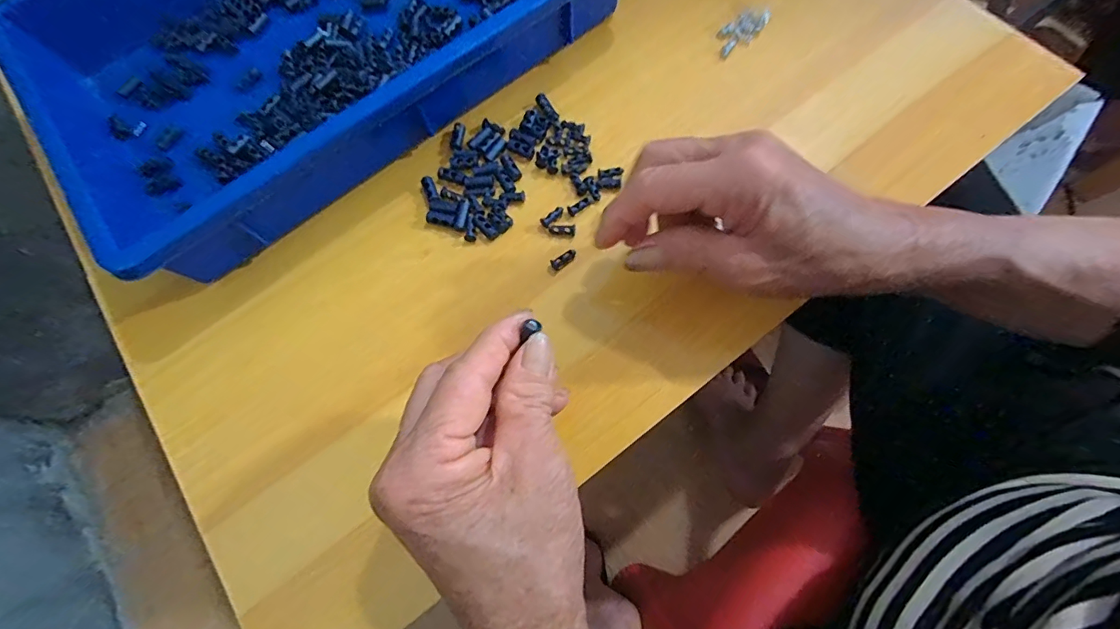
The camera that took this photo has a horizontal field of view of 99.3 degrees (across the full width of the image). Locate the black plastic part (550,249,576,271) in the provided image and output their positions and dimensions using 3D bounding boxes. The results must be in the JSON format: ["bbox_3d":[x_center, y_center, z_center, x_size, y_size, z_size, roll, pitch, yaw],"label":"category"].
[{"bbox_3d":[0.002,-0.034,0.293,0.017,0.004,0.008,-30,75,-7],"label":"black plastic part"}]

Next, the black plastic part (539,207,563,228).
[{"bbox_3d":[-0.005,-0.062,0.301,0.017,0.004,0.007,-36,76,-8],"label":"black plastic part"}]

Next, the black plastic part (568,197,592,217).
[{"bbox_3d":[0.013,-0.070,0.303,0.018,0.004,0.006,-37,76,-8],"label":"black plastic part"}]

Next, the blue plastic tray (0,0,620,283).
[{"bbox_3d":[-0.166,-0.213,0.329,0.363,0.053,0.259,-41,76,-9],"label":"blue plastic tray"}]

